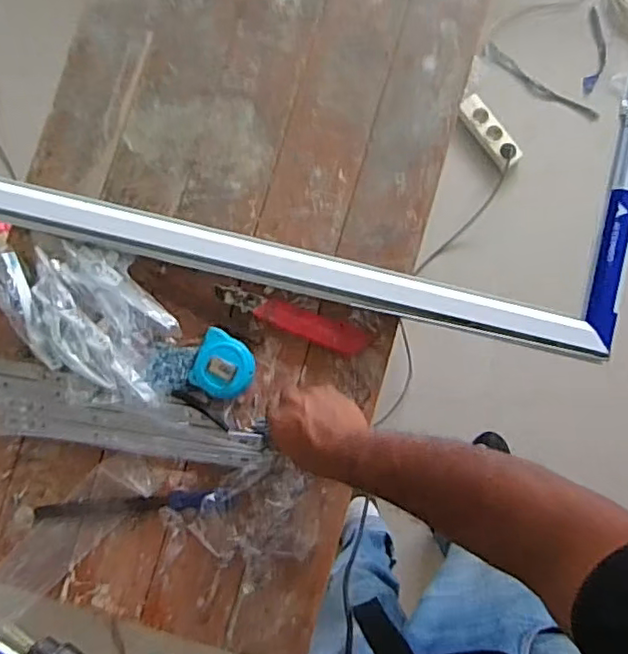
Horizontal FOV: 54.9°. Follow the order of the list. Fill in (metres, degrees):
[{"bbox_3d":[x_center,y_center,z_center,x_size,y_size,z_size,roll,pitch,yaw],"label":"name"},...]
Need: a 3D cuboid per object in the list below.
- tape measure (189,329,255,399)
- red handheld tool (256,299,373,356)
[{"bbox_3d":[-0.101,0.046,0.693,0.072,0.039,0.071,25,87,-2],"label":"tape measure"},{"bbox_3d":[-0.001,0.001,0.700,0.131,0.018,0.032,19,87,-2],"label":"red handheld tool"}]

